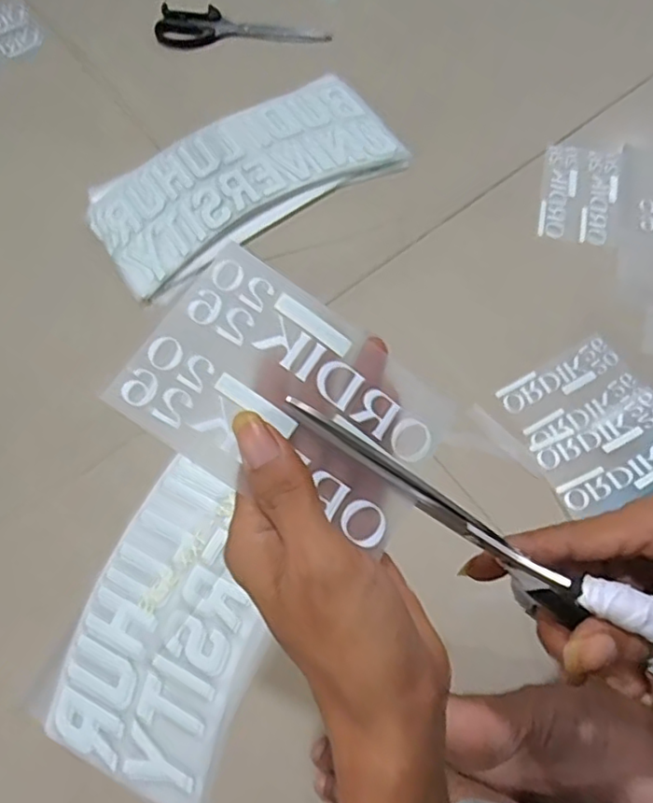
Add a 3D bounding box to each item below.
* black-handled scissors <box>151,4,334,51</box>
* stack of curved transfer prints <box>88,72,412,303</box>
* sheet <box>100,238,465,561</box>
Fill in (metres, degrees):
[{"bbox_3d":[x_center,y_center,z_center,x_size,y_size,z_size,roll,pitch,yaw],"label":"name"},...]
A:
[{"bbox_3d":[-0.097,-0.430,0.709,0.197,0.015,0.053,6,69,2],"label":"black-handled scissors"},{"bbox_3d":[-0.088,-0.232,0.630,0.305,0.031,0.159,-32,72,-12],"label":"stack of curved transfer prints"},{"bbox_3d":[-0.012,0.000,0.247,0.123,0.005,0.081,33,74,-9],"label":"sheet"}]

